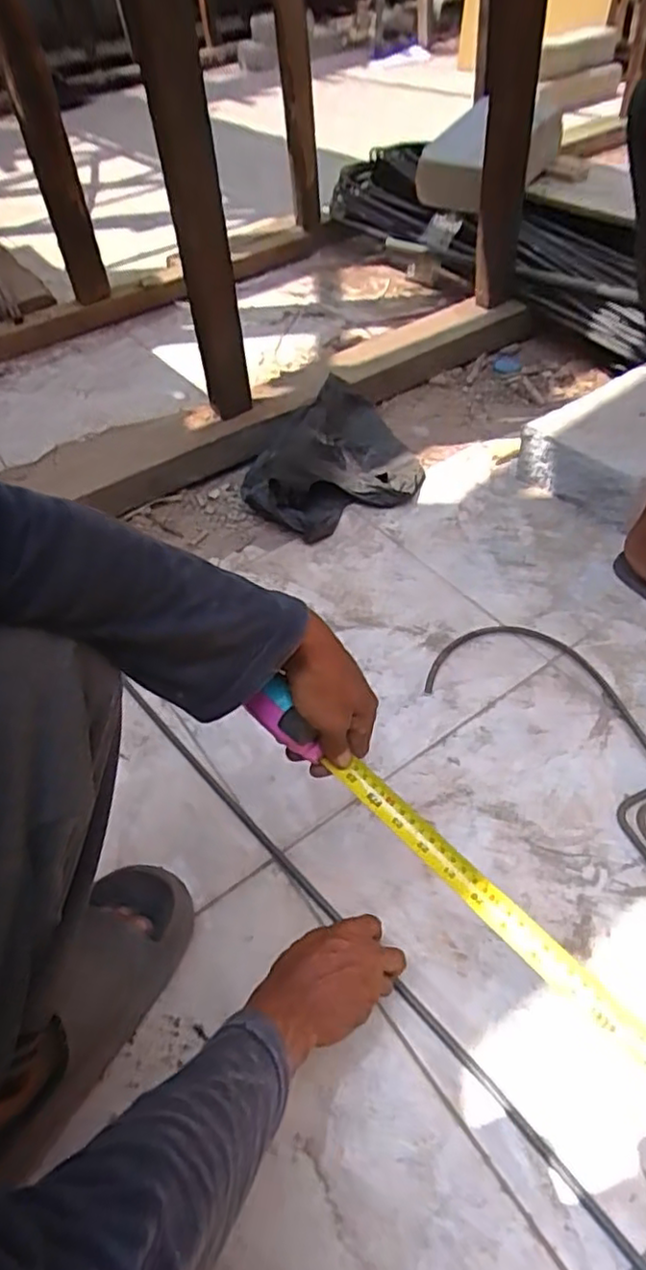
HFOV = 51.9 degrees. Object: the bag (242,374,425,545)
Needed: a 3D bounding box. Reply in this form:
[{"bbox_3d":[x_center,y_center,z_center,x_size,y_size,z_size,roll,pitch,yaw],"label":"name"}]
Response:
[{"bbox_3d":[0.030,-0.286,1.041,0.243,0.095,0.314,33,59,30],"label":"bag"}]

